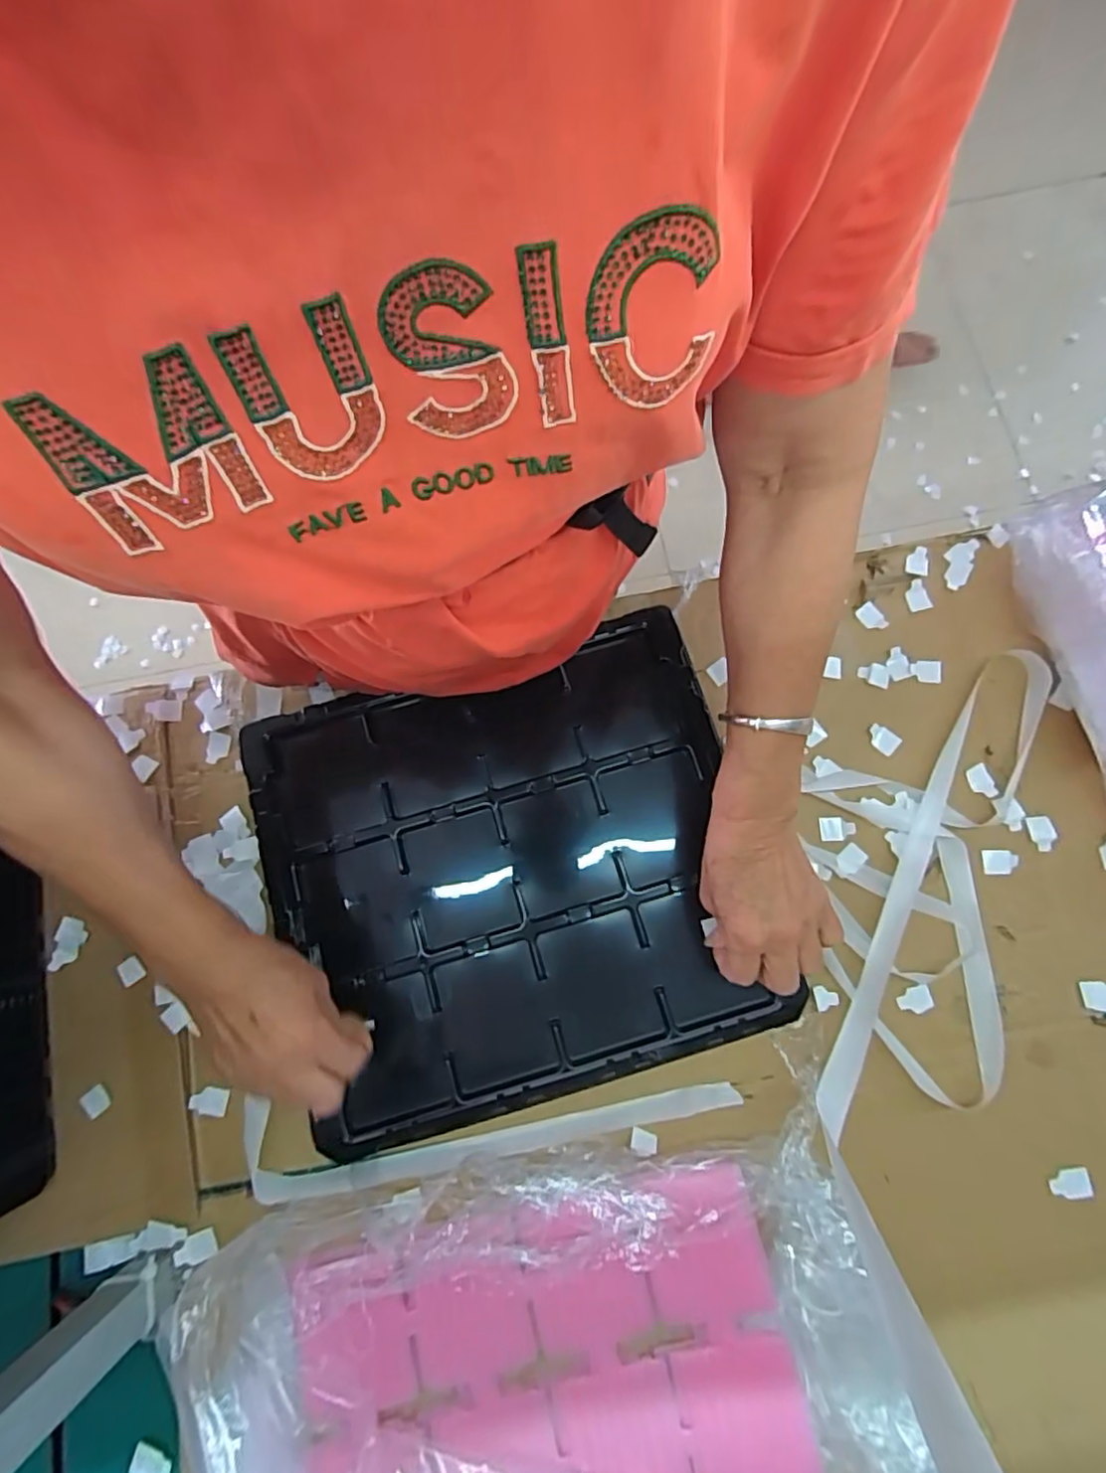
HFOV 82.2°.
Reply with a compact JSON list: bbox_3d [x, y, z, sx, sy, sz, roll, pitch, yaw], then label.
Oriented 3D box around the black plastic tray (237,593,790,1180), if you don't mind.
[{"bbox_3d":[-0.036,0.103,0.497,0.356,0.022,0.328,-15,79,-2],"label":"black plastic tray"}]

